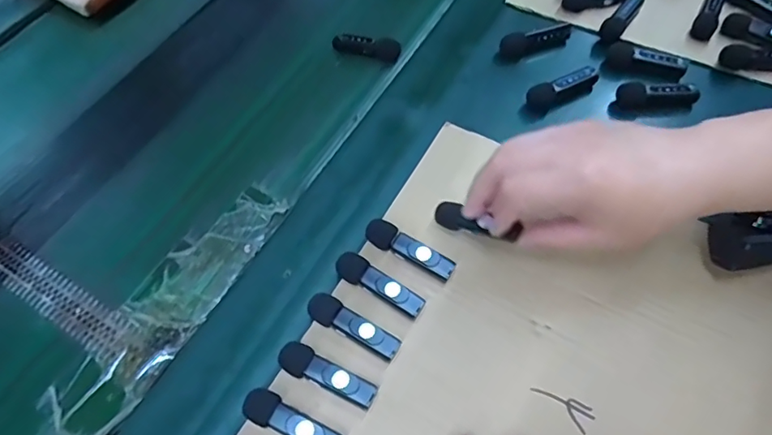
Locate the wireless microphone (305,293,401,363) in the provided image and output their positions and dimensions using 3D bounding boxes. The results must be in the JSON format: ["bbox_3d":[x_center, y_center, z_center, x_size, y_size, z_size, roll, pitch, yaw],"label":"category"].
[{"bbox_3d":[-0.021,0.071,0.331,0.063,0.016,0.018,26,65,20],"label":"wireless microphone"}]

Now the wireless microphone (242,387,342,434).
[{"bbox_3d":[-0.055,0.123,0.303,0.062,0.013,0.019,20,63,17],"label":"wireless microphone"}]

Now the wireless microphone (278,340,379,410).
[{"bbox_3d":[-0.037,0.098,0.316,0.062,0.016,0.018,22,64,18],"label":"wireless microphone"}]

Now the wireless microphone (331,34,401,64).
[{"bbox_3d":[-0.018,-0.163,0.481,0.062,0.014,0.018,15,62,15],"label":"wireless microphone"}]

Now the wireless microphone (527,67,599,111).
[{"bbox_3d":[0.148,-0.111,0.430,0.063,0.020,0.019,-28,60,-11],"label":"wireless microphone"}]

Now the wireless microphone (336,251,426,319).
[{"bbox_3d":[-0.005,0.045,0.345,0.064,0.015,0.019,28,66,21],"label":"wireless microphone"}]

